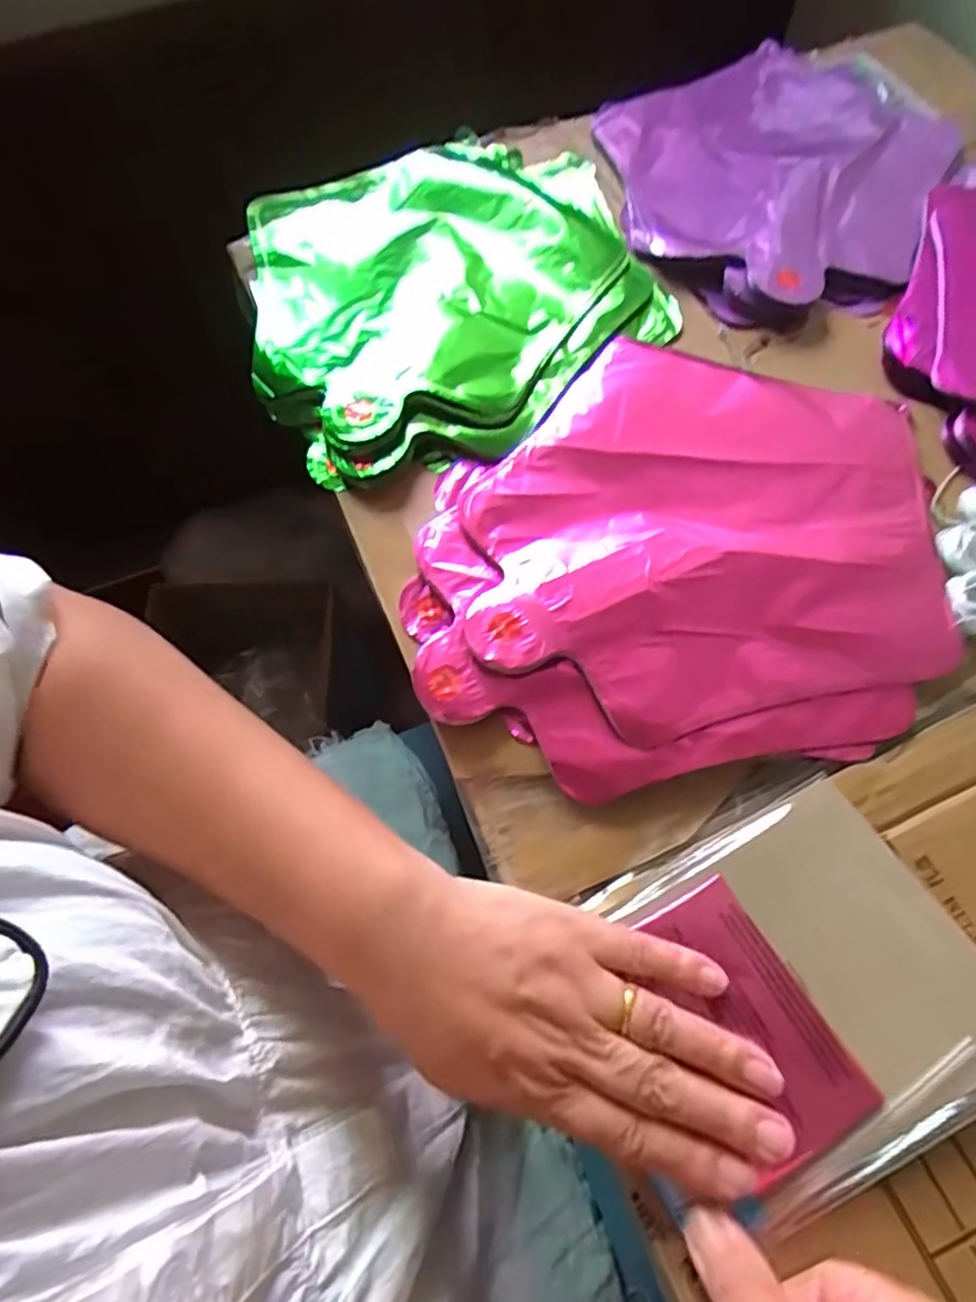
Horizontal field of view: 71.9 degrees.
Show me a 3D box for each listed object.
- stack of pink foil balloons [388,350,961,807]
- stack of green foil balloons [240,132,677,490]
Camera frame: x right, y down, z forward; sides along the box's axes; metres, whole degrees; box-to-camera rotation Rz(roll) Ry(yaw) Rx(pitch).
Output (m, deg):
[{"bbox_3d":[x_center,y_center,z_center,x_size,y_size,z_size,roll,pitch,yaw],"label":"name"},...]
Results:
[{"bbox_3d":[0.095,-0.057,0.343,0.251,0.015,0.249,4,66,3],"label":"stack of pink foil balloons"},{"bbox_3d":[-0.023,-0.225,0.426,0.243,0.034,0.257,-18,67,-6],"label":"stack of green foil balloons"}]

